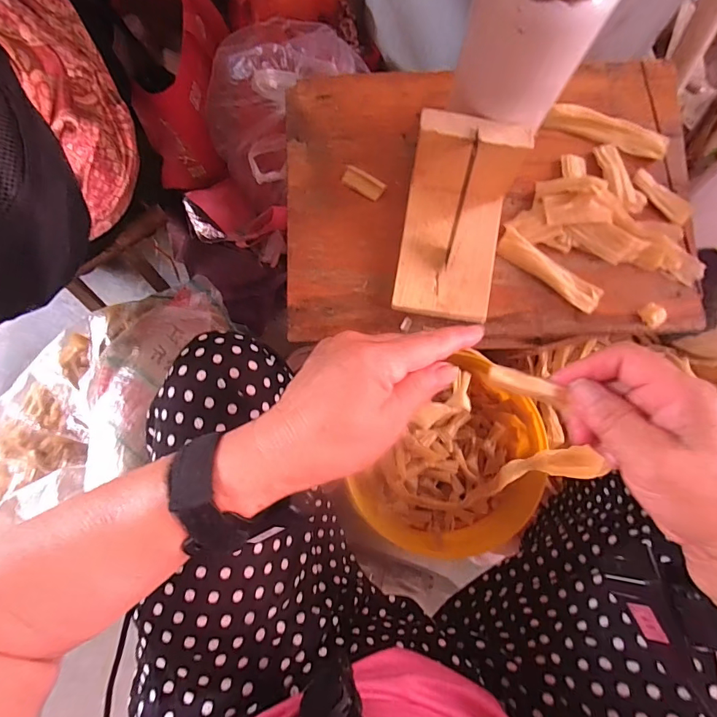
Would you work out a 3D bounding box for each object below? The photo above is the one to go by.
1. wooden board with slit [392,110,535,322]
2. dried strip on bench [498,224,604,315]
[{"bbox_3d":[0.071,-0.097,0.309,0.080,0.078,0.120,14,83,4],"label":"wooden board with slit"},{"bbox_3d":[0.156,-0.072,0.340,0.094,0.011,0.022,36,85,6],"label":"dried strip on bench"}]

